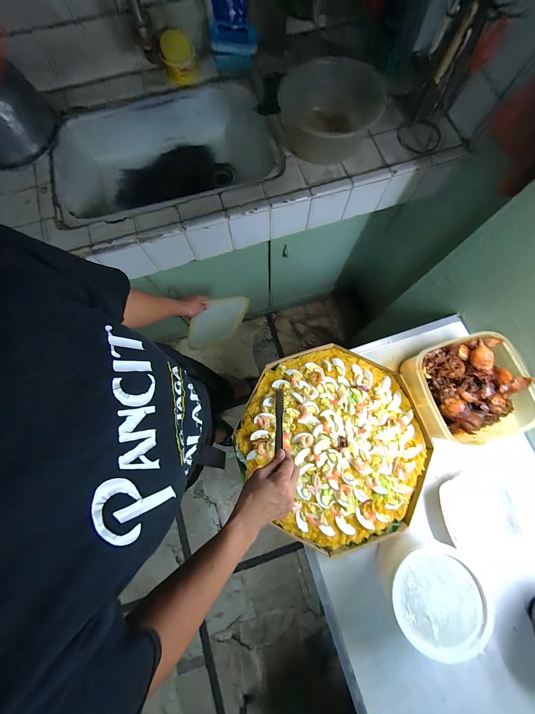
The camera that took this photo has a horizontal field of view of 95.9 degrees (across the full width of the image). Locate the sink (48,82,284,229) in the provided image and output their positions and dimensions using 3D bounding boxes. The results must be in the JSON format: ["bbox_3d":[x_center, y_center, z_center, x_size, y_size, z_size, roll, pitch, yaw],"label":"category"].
[{"bbox_3d":[-0.290,-0.587,0.761,0.627,0.179,0.442,-18,78,-3],"label":"sink"}]

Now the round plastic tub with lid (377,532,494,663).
[{"bbox_3d":[0.296,0.424,0.459,0.158,0.100,0.166,8,78,2],"label":"round plastic tub with lid"}]

